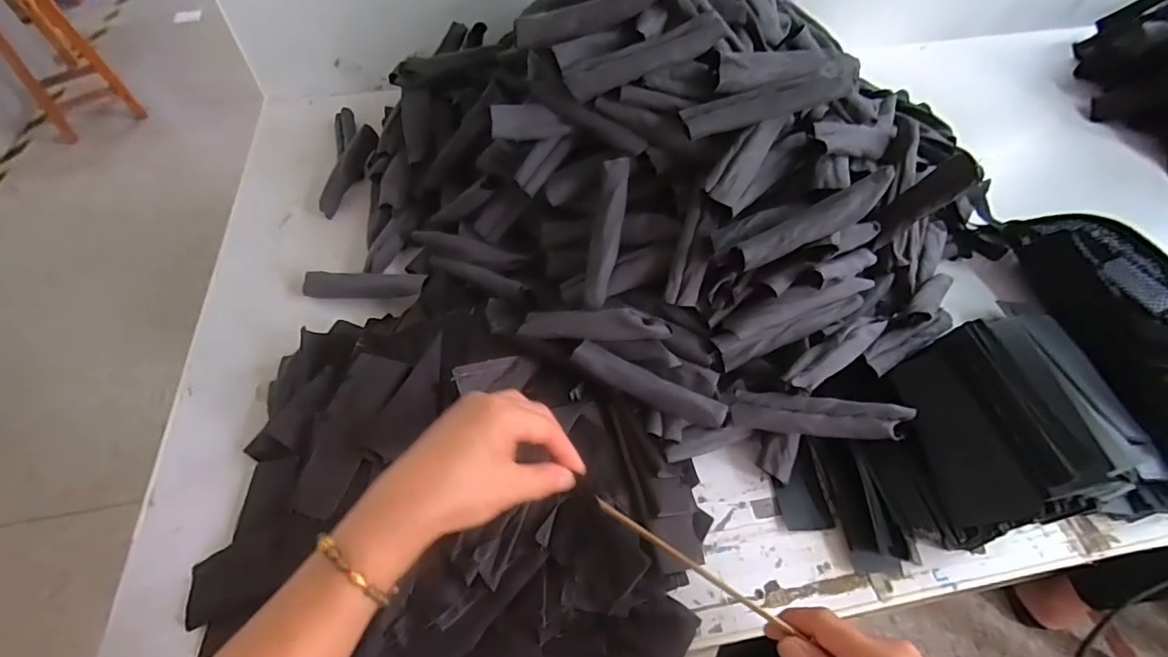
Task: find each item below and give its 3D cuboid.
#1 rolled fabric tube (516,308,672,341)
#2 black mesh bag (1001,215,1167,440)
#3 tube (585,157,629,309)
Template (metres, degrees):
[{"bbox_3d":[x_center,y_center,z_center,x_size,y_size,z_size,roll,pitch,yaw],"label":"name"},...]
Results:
[{"bbox_3d":[0.007,-0.004,0.509,0.148,0.023,0.030,1,53,21],"label":"rolled fabric tube"},{"bbox_3d":[0.582,-0.020,0.569,0.076,0.097,0.290,4,54,2],"label":"black mesh bag"},{"bbox_3d":[0.022,-0.094,0.521,0.028,0.014,0.144,10,93,7],"label":"tube"}]

